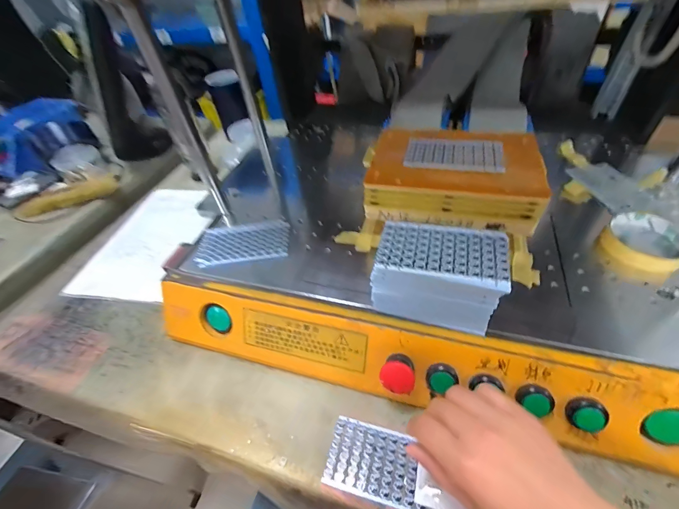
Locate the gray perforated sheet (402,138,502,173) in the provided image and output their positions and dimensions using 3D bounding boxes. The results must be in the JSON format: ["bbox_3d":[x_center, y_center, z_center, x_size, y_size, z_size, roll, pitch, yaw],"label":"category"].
[{"bbox_3d":[0.143,-0.127,0.394,0.114,0.006,0.065,9,52,14],"label":"gray perforated sheet"}]

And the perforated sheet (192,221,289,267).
[{"bbox_3d":[-0.137,-0.018,0.449,0.129,0.009,0.078,-7,44,-1],"label":"perforated sheet"}]

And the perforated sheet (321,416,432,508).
[{"bbox_3d":[0.043,0.214,0.324,0.107,0.004,0.064,9,48,14],"label":"perforated sheet"}]

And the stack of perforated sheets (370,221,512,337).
[{"bbox_3d":[0.097,0.026,0.324,0.121,0.085,0.071,8,48,14],"label":"stack of perforated sheets"}]

